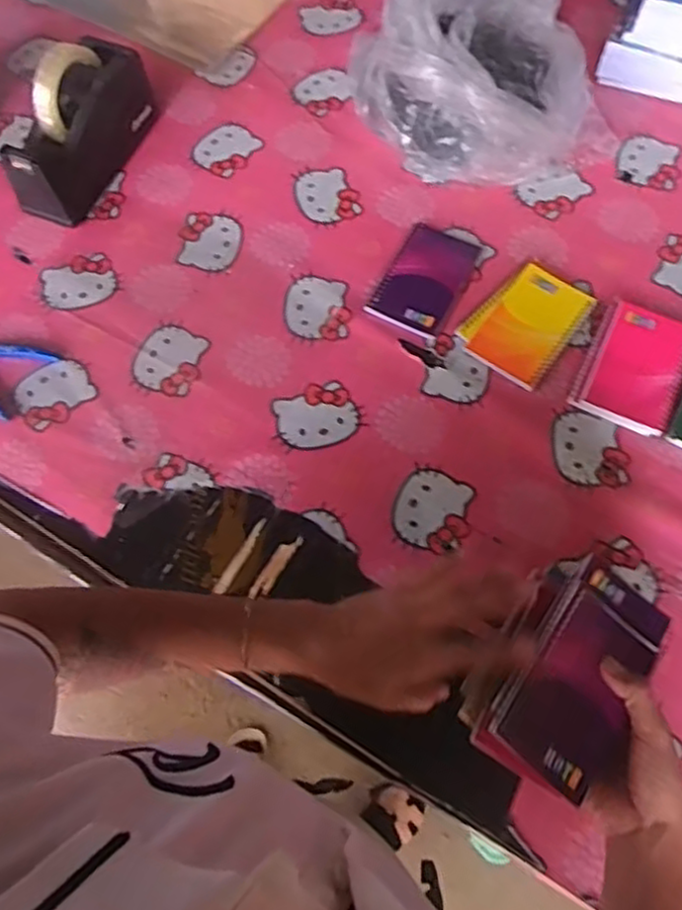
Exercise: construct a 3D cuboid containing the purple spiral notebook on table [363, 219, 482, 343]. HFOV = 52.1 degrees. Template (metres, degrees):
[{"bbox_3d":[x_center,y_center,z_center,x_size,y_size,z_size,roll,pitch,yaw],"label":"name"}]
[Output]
[{"bbox_3d":[0.091,-0.191,0.758,0.083,0.006,0.135,25,70,12],"label":"purple spiral notebook on table"}]

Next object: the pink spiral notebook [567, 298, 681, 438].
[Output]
[{"bbox_3d":[0.297,-0.090,0.704,0.091,0.017,0.134,25,70,12],"label":"pink spiral notebook"}]

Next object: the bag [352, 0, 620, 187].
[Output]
[{"bbox_3d":[0.161,-0.437,0.785,0.234,0.141,0.273,-30,69,-10],"label":"bag"}]

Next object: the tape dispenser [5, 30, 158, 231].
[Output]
[{"bbox_3d":[-0.292,-0.371,0.783,0.066,0.118,0.199,23,70,11],"label":"tape dispenser"}]

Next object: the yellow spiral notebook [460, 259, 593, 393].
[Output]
[{"bbox_3d":[0.192,-0.138,0.720,0.093,0.016,0.125,36,73,15],"label":"yellow spiral notebook"}]

